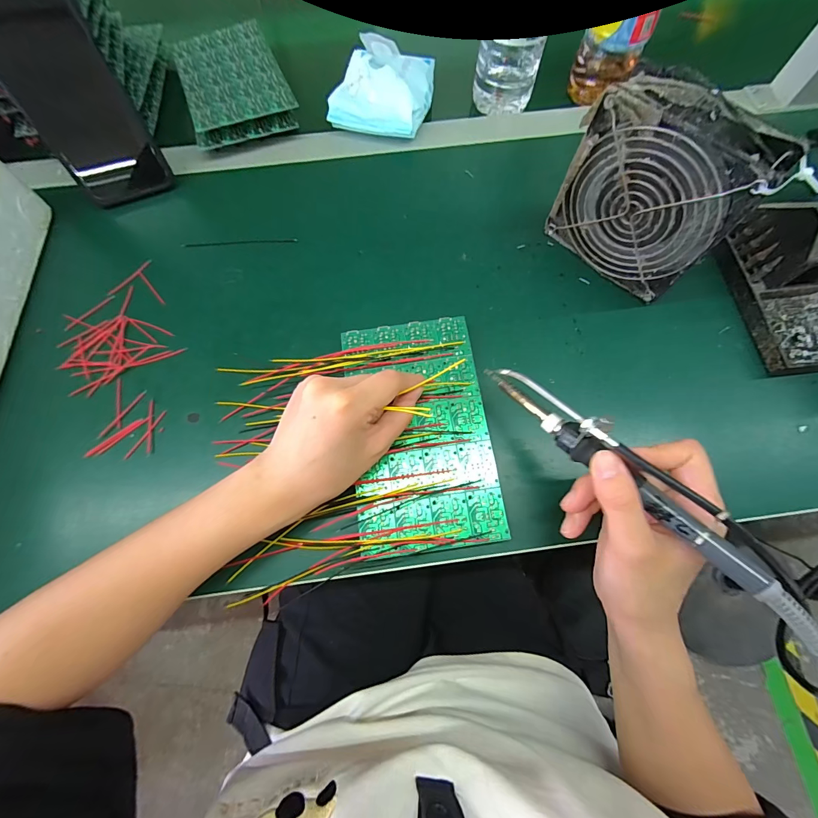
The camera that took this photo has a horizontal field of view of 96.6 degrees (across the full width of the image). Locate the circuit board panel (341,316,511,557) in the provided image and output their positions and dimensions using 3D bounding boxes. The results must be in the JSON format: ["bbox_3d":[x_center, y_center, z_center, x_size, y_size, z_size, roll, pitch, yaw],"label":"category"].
[{"bbox_3d":[0.007,0.012,0.273,0.099,0.006,0.170,-8,71,-2],"label":"circuit board panel"}]

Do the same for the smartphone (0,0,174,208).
[{"bbox_3d":[-0.275,-0.259,0.294,0.076,0.166,0.012,-28,56,-11],"label":"smartphone"}]

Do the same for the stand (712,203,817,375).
[{"bbox_3d":[0.321,-0.102,0.283,0.080,0.072,0.129,-8,71,-2],"label":"stand"}]

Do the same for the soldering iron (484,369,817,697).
[{"bbox_3d":[0.130,0.042,0.205,0.026,0.035,0.217,-37,65,-11],"label":"soldering iron"}]

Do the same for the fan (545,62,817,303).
[{"bbox_3d":[0.182,-0.159,0.278,0.125,0.121,0.043,42,76,13],"label":"fan"}]

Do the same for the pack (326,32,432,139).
[{"bbox_3d":[-0.028,-0.331,0.375,0.098,0.041,0.099,12,71,5],"label":"pack"}]

